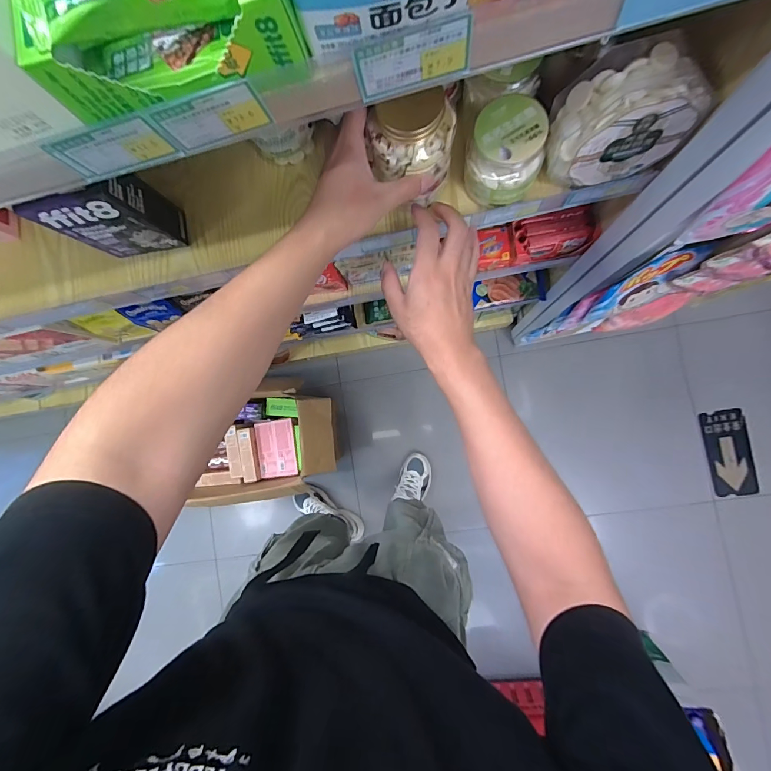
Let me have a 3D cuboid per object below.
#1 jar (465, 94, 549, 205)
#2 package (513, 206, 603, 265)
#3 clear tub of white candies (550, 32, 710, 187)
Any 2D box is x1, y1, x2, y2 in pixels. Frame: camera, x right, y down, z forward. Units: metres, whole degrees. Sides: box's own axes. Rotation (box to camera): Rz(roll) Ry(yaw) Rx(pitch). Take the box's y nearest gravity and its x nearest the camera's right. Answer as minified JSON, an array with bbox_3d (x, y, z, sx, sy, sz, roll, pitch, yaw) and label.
[{"bbox_3d":[0.134,-0.254,0.430,0.079,0.073,0.081,0,87,8],"label":"jar"},{"bbox_3d":[0.284,-0.257,0.667,0.134,0.054,0.072,-8,86,7],"label":"package"},{"bbox_3d":[0.236,-0.265,0.386,0.133,0.106,0.063,-8,86,7],"label":"clear tub of white candies"}]

